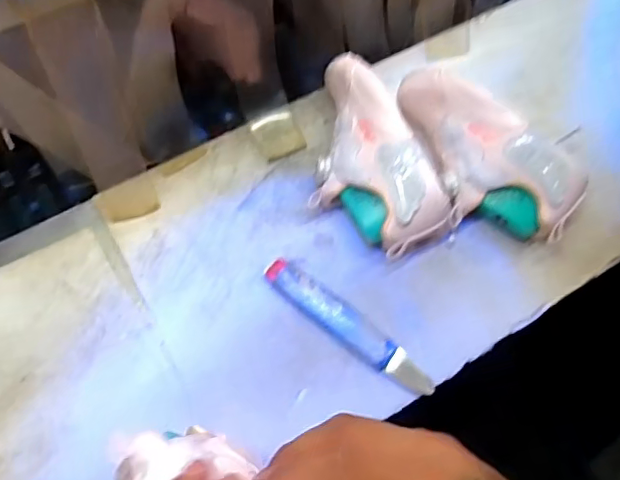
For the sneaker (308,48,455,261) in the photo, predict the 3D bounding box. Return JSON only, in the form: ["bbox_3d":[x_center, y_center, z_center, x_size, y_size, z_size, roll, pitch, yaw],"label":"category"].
[{"bbox_3d":[0.042,-0.071,0.494,0.089,0.073,0.177,-27,69,-14],"label":"sneaker"}]

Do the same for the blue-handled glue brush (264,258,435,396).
[{"bbox_3d":[0.031,0.069,0.462,0.163,0.013,0.027,36,69,13],"label":"blue-handled glue brush"}]

